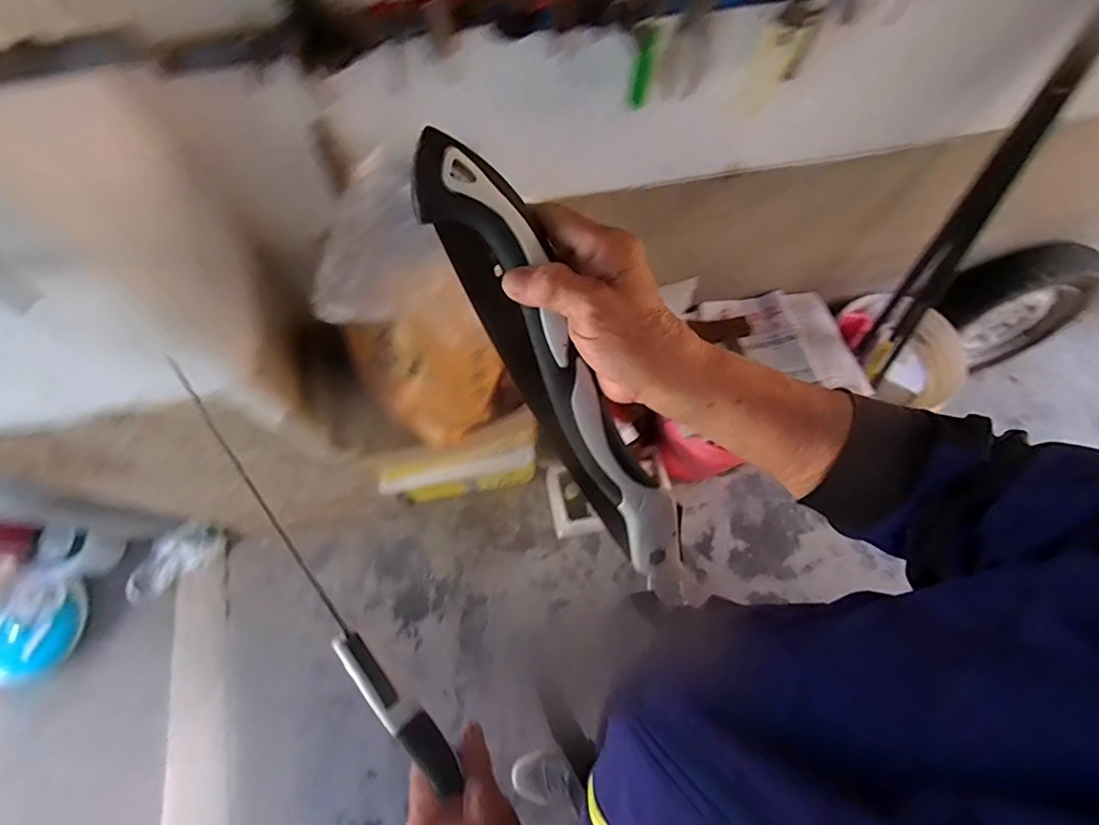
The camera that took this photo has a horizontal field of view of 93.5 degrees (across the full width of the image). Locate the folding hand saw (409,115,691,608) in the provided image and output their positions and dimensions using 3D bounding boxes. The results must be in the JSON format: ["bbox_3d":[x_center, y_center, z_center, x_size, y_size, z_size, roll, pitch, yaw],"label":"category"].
[{"bbox_3d":[0.018,-0.010,0.337,0.050,0.023,0.330,-35,112,-12],"label":"folding hand saw"}]

